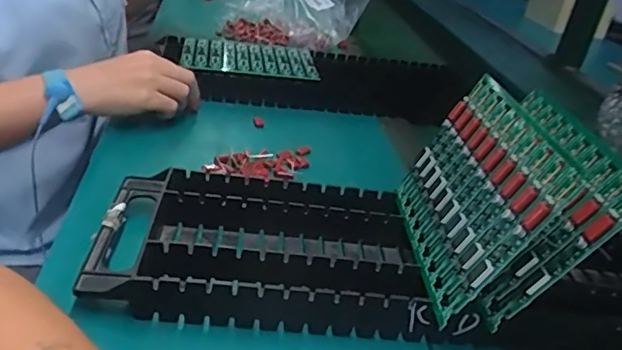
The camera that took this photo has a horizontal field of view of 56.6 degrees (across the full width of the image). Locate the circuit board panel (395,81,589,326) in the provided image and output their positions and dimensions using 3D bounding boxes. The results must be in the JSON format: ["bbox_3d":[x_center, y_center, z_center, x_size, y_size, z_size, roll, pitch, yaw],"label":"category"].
[{"bbox_3d":[0.107,0.007,0.397,0.008,0.121,0.162,29,24,-18],"label":"circuit board panel"}]

